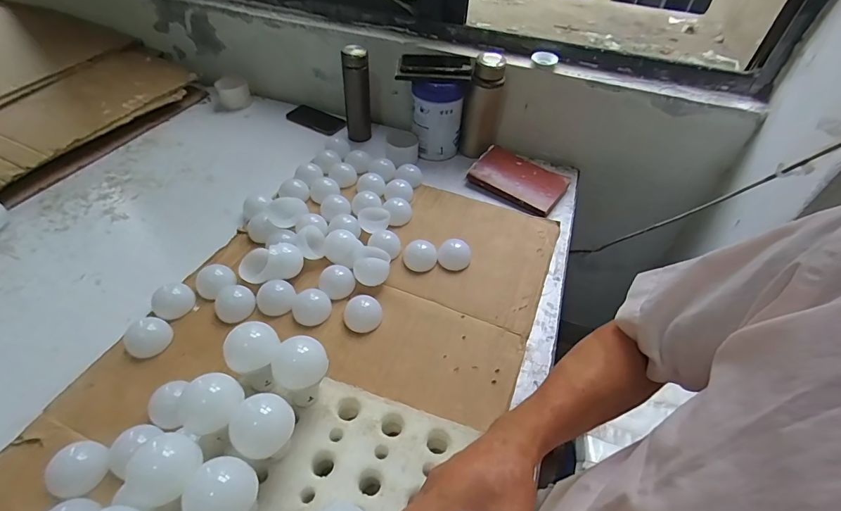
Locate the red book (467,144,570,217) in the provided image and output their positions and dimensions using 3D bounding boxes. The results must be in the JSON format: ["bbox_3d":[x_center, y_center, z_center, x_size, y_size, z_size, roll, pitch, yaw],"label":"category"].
[{"bbox_3d":[0.239,-0.190,0.996,0.209,0.021,0.157,26,52,20],"label":"red book"}]

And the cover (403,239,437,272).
[{"bbox_3d":[0.000,-0.001,0.800,0.056,0.035,0.051,32,54,24],"label":"cover"}]

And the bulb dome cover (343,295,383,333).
[{"bbox_3d":[-0.097,0.099,0.706,0.062,0.027,0.059,4,48,1],"label":"bulb dome cover"}]

